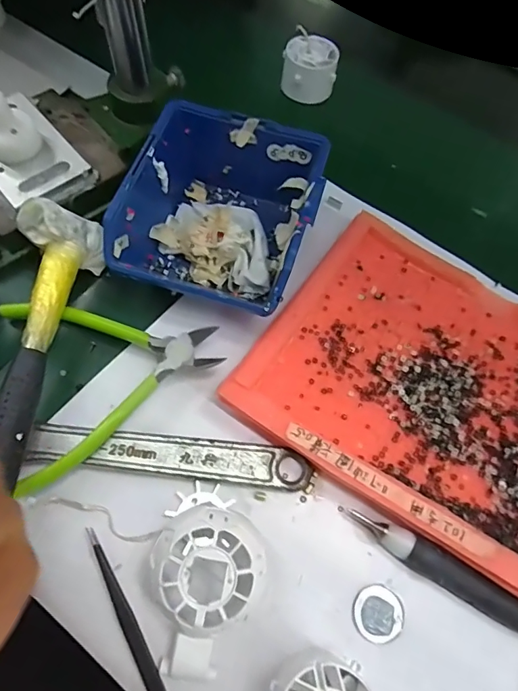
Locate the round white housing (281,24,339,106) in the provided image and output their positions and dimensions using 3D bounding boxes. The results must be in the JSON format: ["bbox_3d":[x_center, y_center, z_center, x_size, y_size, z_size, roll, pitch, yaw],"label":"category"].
[{"bbox_3d":[0.048,-0.264,0.436,0.049,0.035,0.051,8,65,0],"label":"round white housing"}]

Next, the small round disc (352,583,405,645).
[{"bbox_3d":[0.066,0.148,0.252,0.028,0.004,0.027,1,67,-2],"label":"small round disc"}]

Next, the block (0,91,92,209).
[{"bbox_3d":[-0.175,-0.150,0.322,0.061,0.049,0.103,-38,74,-16],"label":"block"}]

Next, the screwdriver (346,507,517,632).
[{"bbox_3d":[0.102,0.125,0.256,0.109,0.019,0.016,31,69,10],"label":"screwdriver"}]

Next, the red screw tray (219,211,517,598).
[{"bbox_3d":[0.119,0.026,0.292,0.224,0.030,0.182,33,70,11],"label":"red screw tray"}]

